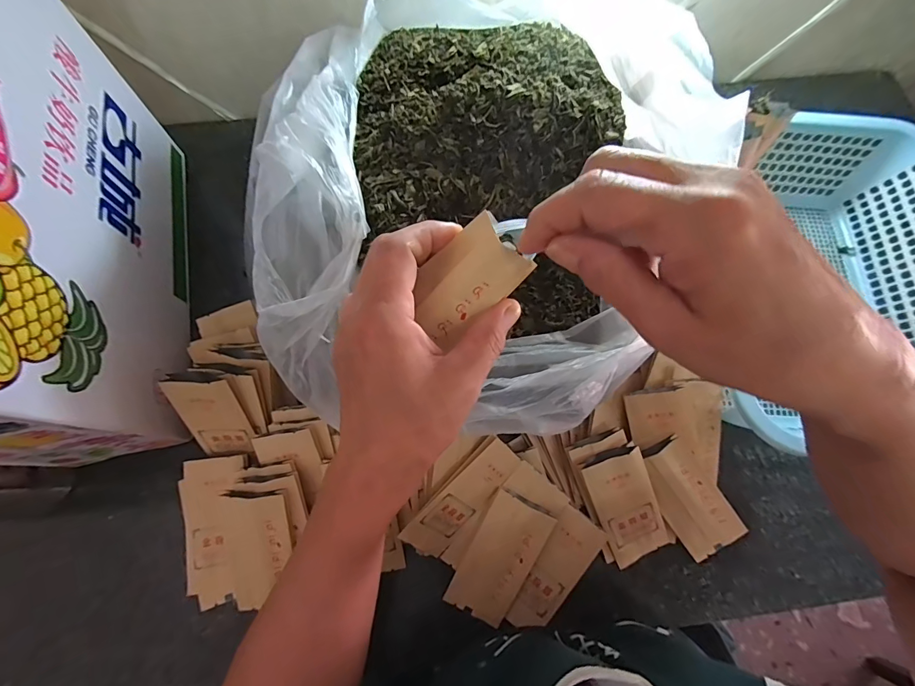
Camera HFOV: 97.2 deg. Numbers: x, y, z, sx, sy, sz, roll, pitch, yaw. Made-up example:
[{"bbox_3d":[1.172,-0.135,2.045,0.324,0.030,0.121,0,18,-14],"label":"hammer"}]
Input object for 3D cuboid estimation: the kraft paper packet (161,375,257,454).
[{"bbox_3d":[-0.200,0.062,0.337,0.051,0.092,0.011,-2,41,-1],"label":"kraft paper packet"}]

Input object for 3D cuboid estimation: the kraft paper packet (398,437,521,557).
[{"bbox_3d":[0.004,0.127,0.329,0.112,0.004,0.046,-48,121,3],"label":"kraft paper packet"}]

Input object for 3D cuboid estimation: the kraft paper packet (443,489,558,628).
[{"bbox_3d":[0.036,0.180,0.337,0.054,0.013,0.106,25,98,6],"label":"kraft paper packet"}]

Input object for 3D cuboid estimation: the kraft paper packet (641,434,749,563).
[{"bbox_3d":[0.203,0.136,0.354,0.051,0.013,0.109,-32,97,9],"label":"kraft paper packet"}]

